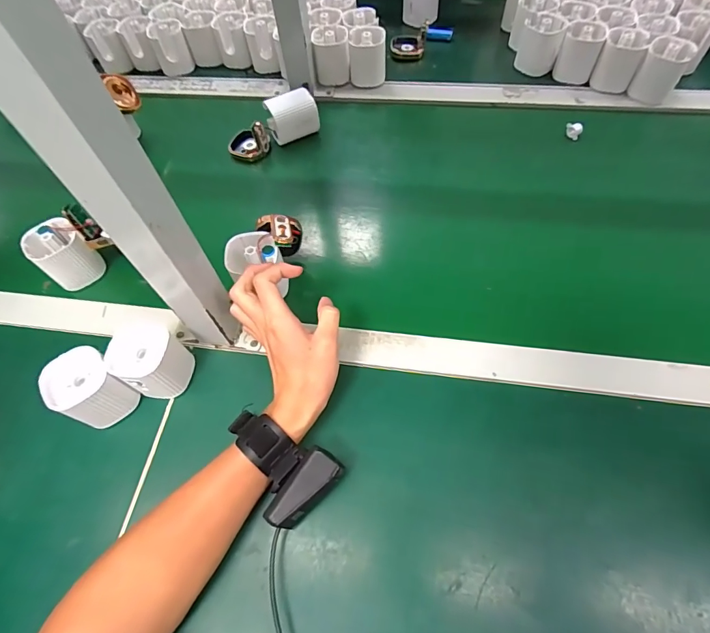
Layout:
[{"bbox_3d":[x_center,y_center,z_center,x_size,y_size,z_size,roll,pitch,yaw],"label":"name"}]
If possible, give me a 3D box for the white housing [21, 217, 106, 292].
[{"bbox_3d":[-0.338,-0.075,0.489,0.055,0.058,0.063,39,68,21],"label":"white housing"}]

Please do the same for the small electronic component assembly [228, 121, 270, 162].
[{"bbox_3d":[-0.151,-0.254,0.594,0.057,0.049,0.049,0,60,2],"label":"small electronic component assembly"}]

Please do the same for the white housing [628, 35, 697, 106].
[{"bbox_3d":[0.432,-0.347,0.591,0.056,0.066,0.056,31,66,18],"label":"white housing"}]

